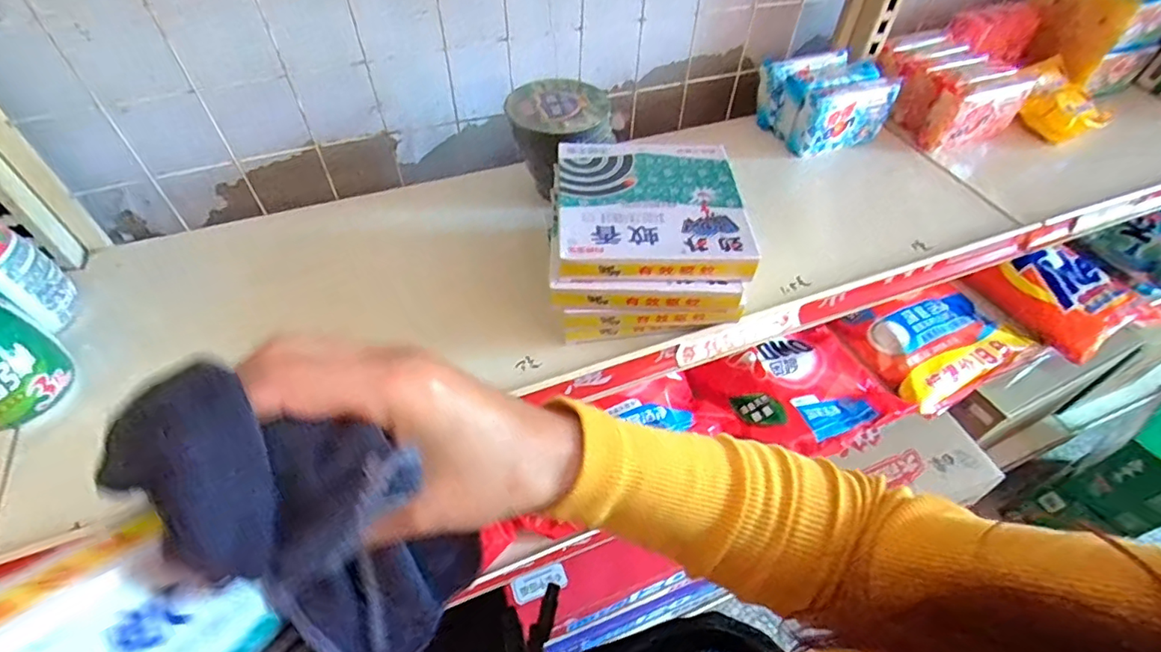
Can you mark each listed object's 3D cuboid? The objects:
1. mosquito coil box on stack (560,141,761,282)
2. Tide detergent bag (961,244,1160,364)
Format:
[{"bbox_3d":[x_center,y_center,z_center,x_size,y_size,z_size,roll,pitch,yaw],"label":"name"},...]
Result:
[{"bbox_3d":[0.054,-0.097,0.430,0.137,0.020,0.146,0,51,-2],"label":"mosquito coil box on stack"},{"bbox_3d":[0.858,-0.052,0.952,0.239,0.061,0.198,-20,54,-17],"label":"Tide detergent bag"}]

